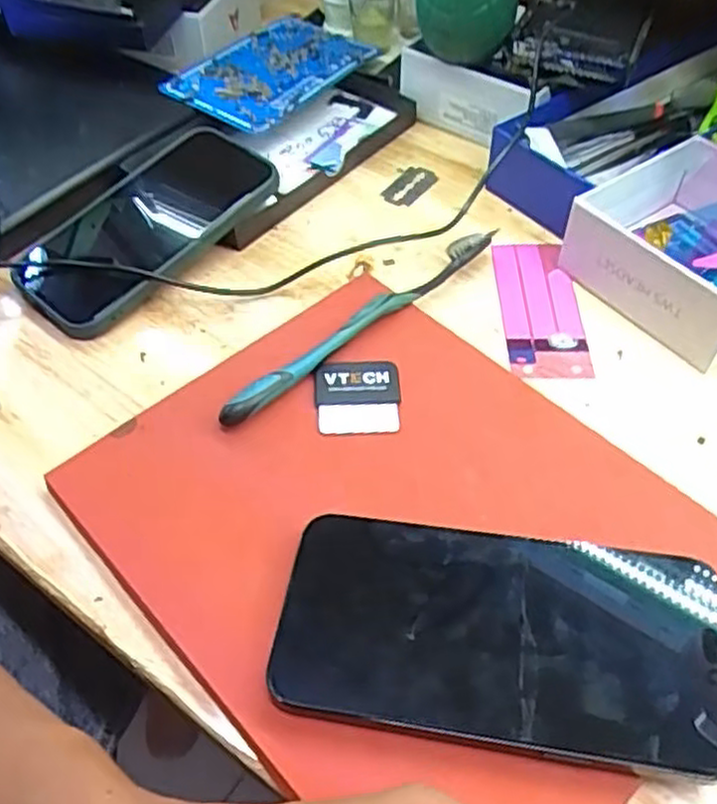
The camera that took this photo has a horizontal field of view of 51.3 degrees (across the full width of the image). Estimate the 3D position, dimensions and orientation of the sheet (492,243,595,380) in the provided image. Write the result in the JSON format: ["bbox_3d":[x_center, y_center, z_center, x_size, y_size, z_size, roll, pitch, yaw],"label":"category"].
[{"bbox_3d":[0.098,-0.052,0.407,0.040,0.007,0.103,-5,49,6],"label":"sheet"}]

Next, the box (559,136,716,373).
[{"bbox_3d":[0.181,-0.083,0.395,0.102,0.047,0.105,-32,57,-22],"label":"box"}]

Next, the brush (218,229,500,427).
[{"bbox_3d":[0.006,-0.041,0.378,0.183,0.016,0.010,-37,59,-25],"label":"brush"}]

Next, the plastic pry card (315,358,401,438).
[{"bbox_3d":[0.000,-0.003,0.350,0.039,0.006,0.040,-4,51,-2],"label":"plastic pry card"}]

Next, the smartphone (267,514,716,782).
[{"bbox_3d":[0.051,0.084,0.273,0.158,0.015,0.078,8,51,8],"label":"smartphone"}]

